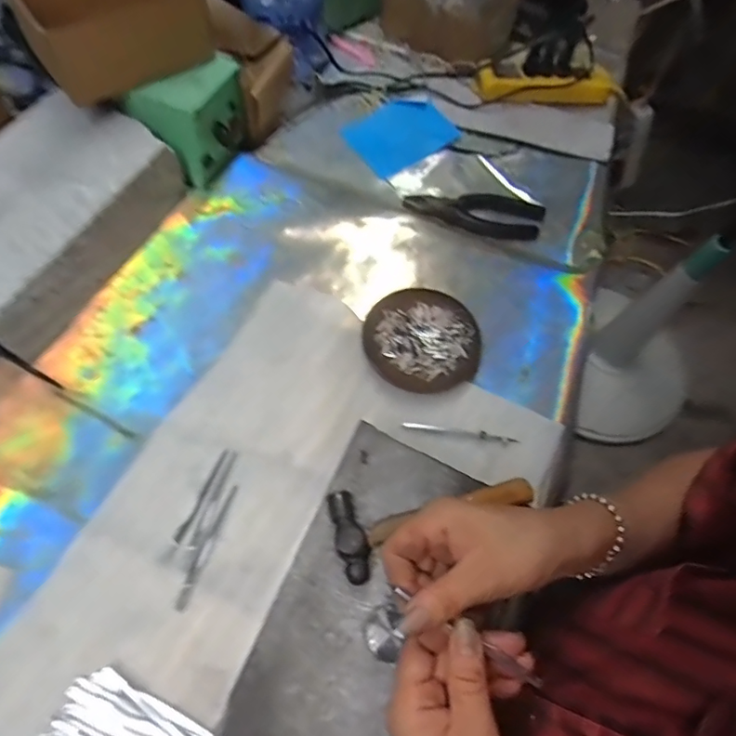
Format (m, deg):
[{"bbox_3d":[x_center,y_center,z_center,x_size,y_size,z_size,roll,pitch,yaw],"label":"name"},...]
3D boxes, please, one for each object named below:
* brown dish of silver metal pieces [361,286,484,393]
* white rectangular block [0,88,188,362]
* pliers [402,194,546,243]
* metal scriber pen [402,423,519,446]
[{"bbox_3d":[0.054,-0.029,0.519,0.114,0.013,0.105,1,65,-3],"label":"brown dish of silver metal pieces"},{"bbox_3d":[-0.316,-0.146,0.517,0.143,0.084,0.245,27,66,9],"label":"white rectangular block"},{"bbox_3d":[0.126,-0.177,0.612,0.163,0.016,0.061,2,65,-2],"label":"pliers"},{"bbox_3d":[0.086,0.059,0.487,0.105,0.004,0.008,10,65,2],"label":"metal scriber pen"}]

